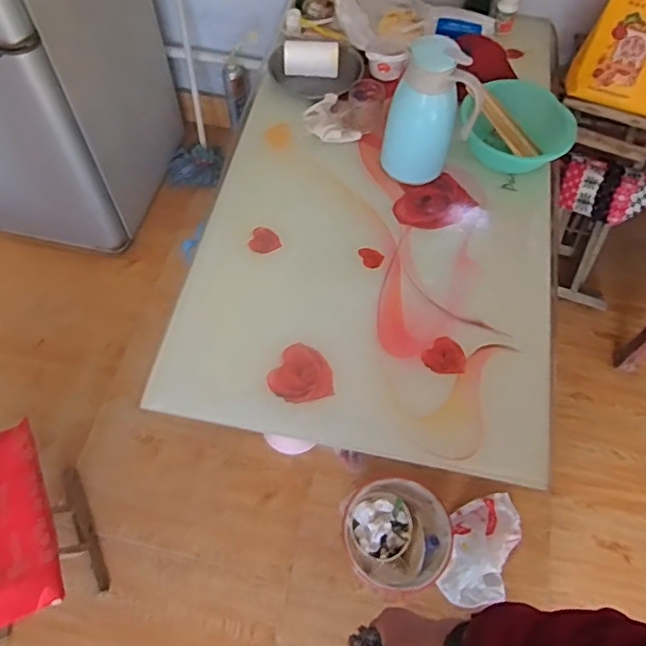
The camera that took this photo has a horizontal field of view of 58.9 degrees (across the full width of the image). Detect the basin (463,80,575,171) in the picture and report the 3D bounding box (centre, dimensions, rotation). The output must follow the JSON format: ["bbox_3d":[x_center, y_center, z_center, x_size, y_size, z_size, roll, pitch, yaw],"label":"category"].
[{"bbox_3d":[0.442,-0.440,1.298,0.255,0.137,0.255,1,60,-2],"label":"basin"}]

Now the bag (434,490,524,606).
[{"bbox_3d":[0.386,0.543,1.382,0.164,0.069,0.271,19,61,9],"label":"bag"}]

